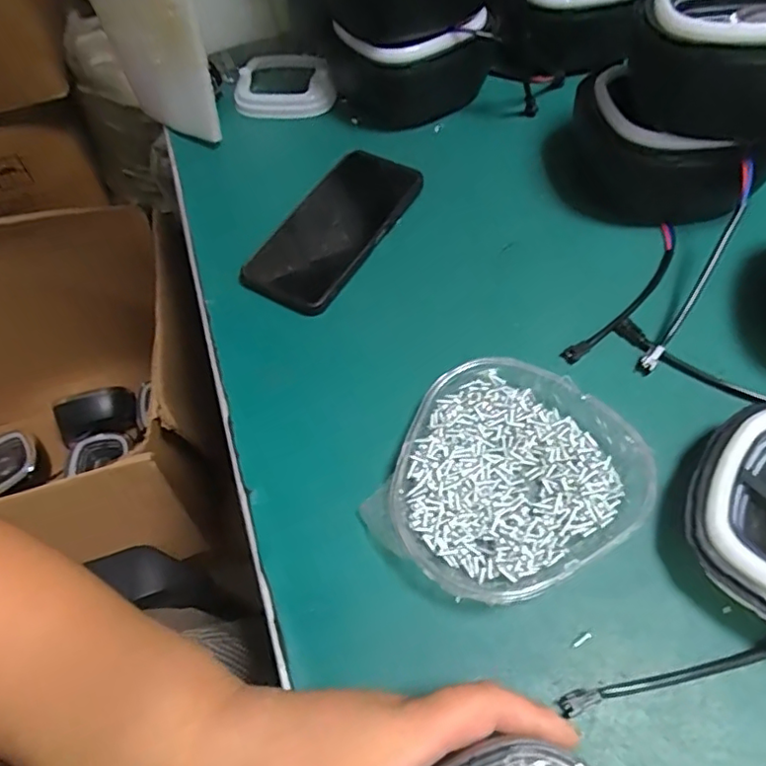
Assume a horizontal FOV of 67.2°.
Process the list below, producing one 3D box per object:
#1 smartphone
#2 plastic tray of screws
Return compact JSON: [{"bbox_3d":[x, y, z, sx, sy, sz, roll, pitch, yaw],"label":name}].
[{"bbox_3d":[-0.037,-0.128,0.464,0.075,0.015,0.159,26,63,20],"label":"smartphone"},{"bbox_3d":[0.074,0.051,0.346,0.146,0.028,0.131,-26,59,-12],"label":"plastic tray of screws"}]

